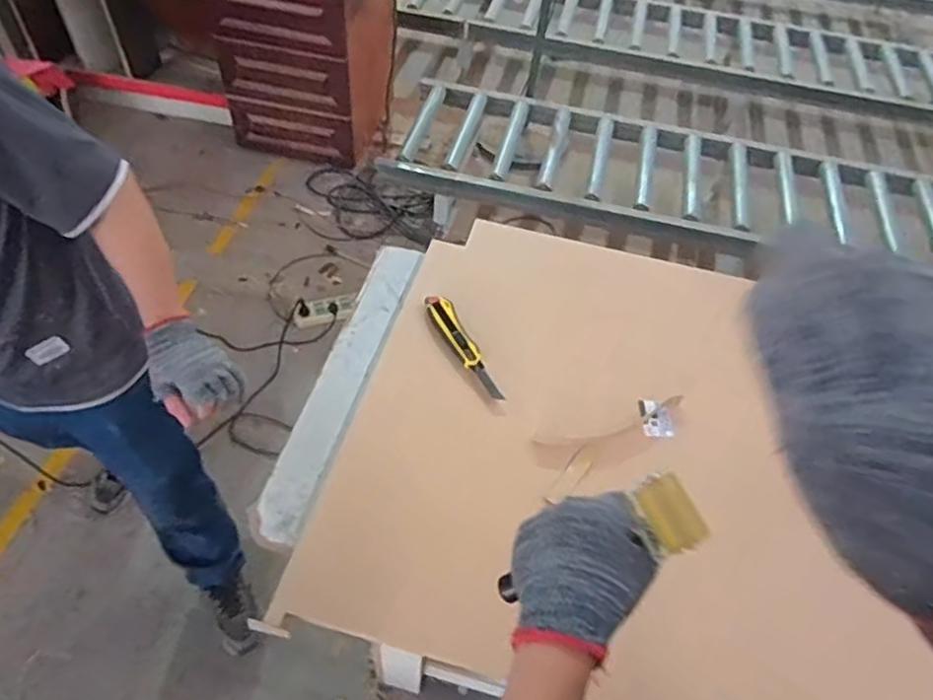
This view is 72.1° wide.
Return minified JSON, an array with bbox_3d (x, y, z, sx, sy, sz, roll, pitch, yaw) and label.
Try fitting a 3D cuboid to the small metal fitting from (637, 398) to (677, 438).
[{"bbox_3d":[0.265,0.096,0.898,0.041,0.011,0.062,3,50,-3],"label":"small metal fitting"}]

